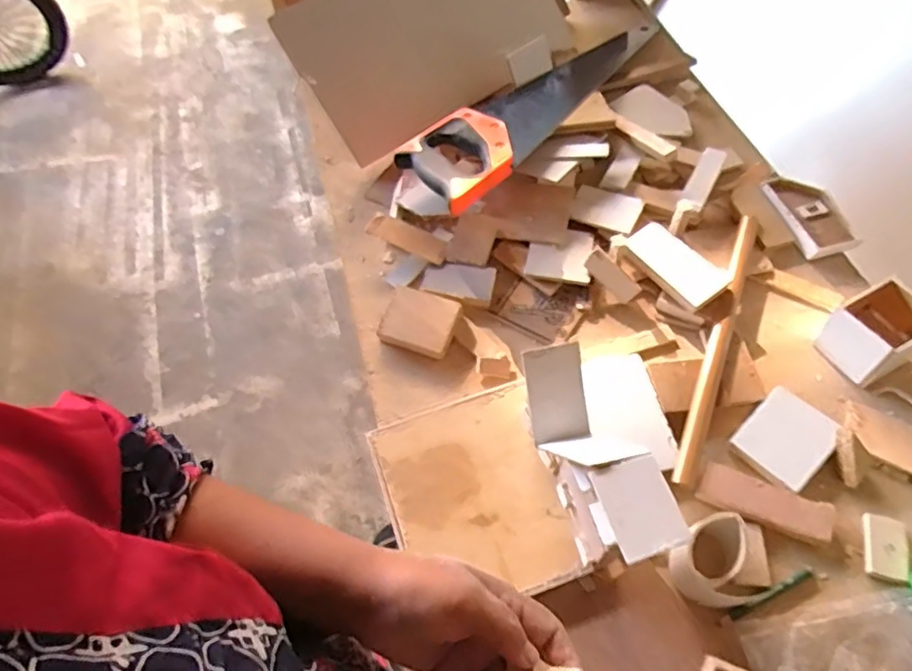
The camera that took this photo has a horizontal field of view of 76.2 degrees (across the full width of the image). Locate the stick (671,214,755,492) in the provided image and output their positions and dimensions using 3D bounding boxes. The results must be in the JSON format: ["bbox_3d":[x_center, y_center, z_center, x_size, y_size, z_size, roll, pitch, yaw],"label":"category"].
[{"bbox_3d":[0.262,0.001,0.574,0.020,0.017,0.324,20,60,15],"label":"stick"}]

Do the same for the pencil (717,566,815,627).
[{"bbox_3d":[0.248,0.209,0.465,0.091,0.008,0.009,-22,58,-10],"label":"pencil"}]

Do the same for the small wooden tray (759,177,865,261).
[{"bbox_3d":[0.400,-0.137,0.658,0.073,0.017,0.110,-14,57,-6],"label":"small wooden tray"}]

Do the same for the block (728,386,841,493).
[{"bbox_3d":[0.295,0.090,0.518,0.080,0.004,0.066,-39,63,-20],"label":"block"}]

